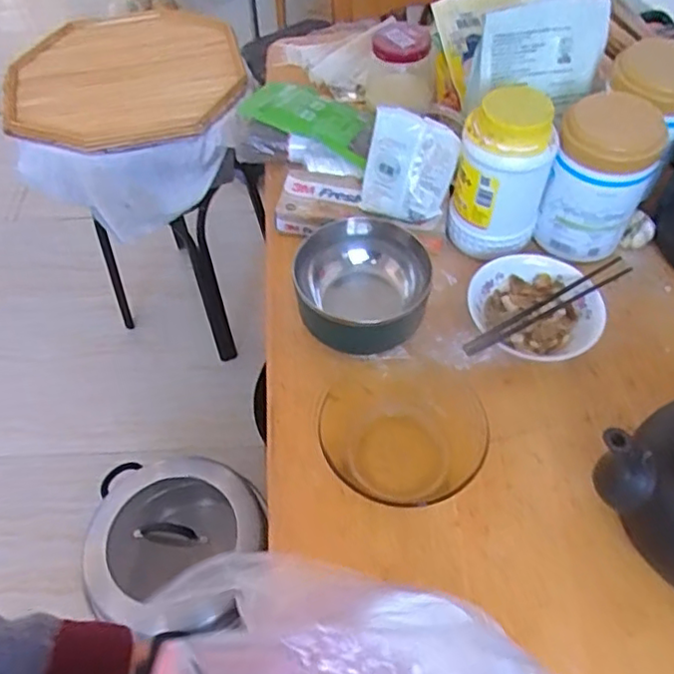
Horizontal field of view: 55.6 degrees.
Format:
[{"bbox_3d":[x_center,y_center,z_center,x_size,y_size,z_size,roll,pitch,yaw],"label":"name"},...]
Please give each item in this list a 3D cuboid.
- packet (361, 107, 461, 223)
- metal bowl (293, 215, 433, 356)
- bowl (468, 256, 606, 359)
[{"bbox_3d":[0.091,-0.214,0.813,0.110,0.129,0.021,15,29,10],"label":"packet"},{"bbox_3d":[0.031,-0.061,0.765,0.146,0.087,0.157,-1,54,1],"label":"metal bowl"},{"bbox_3d":[0.239,-0.033,0.760,0.134,0.047,0.147,-1,54,1],"label":"bowl"}]

